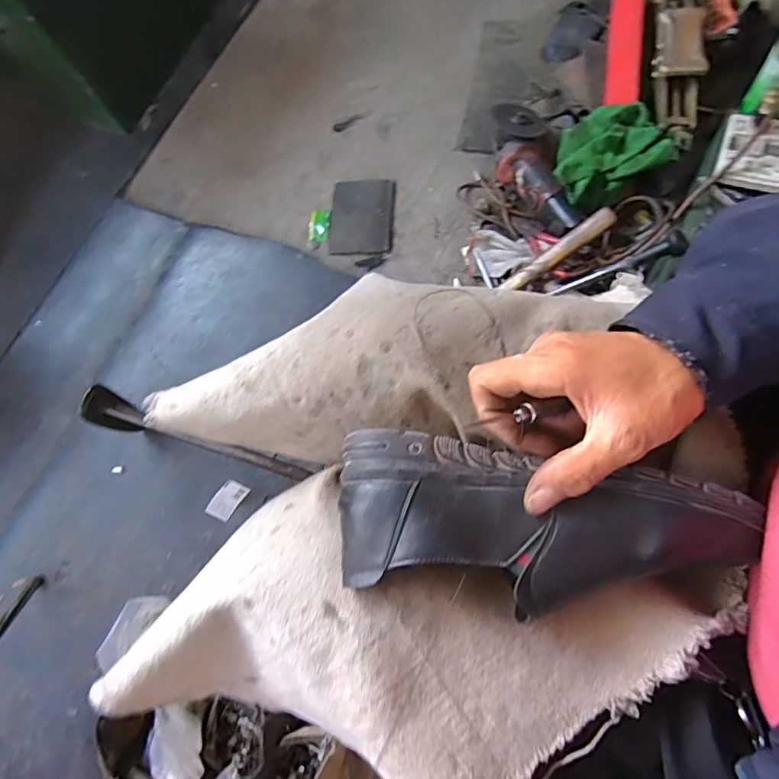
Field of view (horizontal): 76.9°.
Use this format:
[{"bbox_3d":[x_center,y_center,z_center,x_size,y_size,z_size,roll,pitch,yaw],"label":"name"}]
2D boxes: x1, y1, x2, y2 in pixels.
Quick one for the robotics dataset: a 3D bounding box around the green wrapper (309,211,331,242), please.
[{"bbox_3d":[-0.128,-0.301,0.899,0.037,0.010,0.064,3,74,7],"label":"green wrapper"}]

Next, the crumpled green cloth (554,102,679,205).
[{"bbox_3d":[0.317,-0.346,0.730,0.152,0.065,0.137,-19,73,0],"label":"crumpled green cloth"}]

